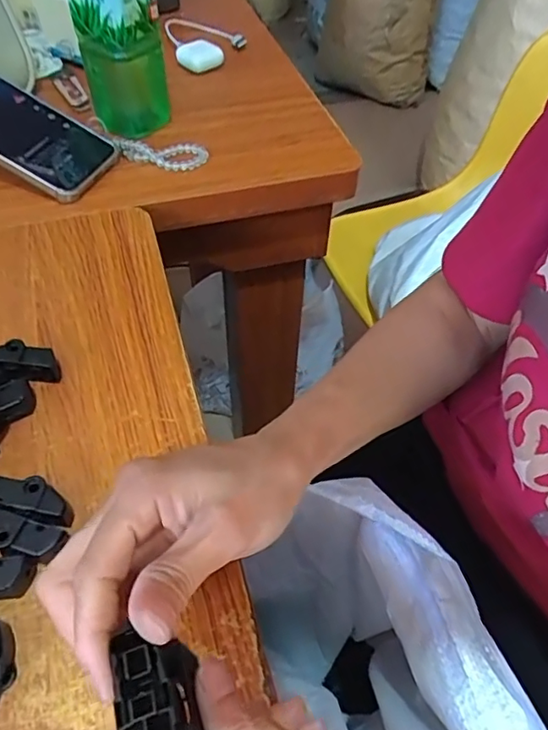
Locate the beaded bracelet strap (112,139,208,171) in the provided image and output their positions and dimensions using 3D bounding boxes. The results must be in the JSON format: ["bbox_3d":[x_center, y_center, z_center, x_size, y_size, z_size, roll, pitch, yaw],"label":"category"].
[{"bbox_3d":[-0.101,-0.193,0.498,0.080,0.016,0.036,-8,53,-10],"label":"beaded bracelet strap"}]

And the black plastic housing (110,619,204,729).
[{"bbox_3d":[-0.037,0.112,0.179,0.027,0.014,0.051,-11,53,-11],"label":"black plastic housing"}]

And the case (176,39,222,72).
[{"bbox_3d":[-0.085,-0.350,0.622,0.043,0.024,0.038,-37,62,-27],"label":"case"}]

